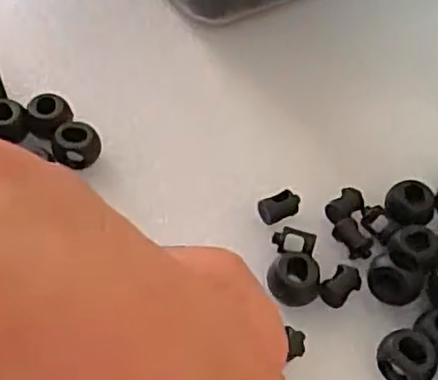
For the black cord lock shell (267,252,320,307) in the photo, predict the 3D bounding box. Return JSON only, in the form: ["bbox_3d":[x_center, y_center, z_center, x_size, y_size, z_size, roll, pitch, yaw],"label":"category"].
[{"bbox_3d":[0.025,0.030,0.216,0.016,0.013,0.012,-1,53,-5],"label":"black cord lock shell"}]

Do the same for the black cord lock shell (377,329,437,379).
[{"bbox_3d":[0.059,0.052,0.206,0.017,0.012,0.016,2,53,-2],"label":"black cord lock shell"}]

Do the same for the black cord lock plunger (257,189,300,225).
[{"bbox_3d":[0.022,0.006,0.238,0.016,0.006,0.008,-18,56,-17],"label":"black cord lock plunger"}]

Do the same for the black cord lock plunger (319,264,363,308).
[{"bbox_3d":[0.041,0.033,0.220,0.015,0.008,0.009,-36,63,-26],"label":"black cord lock plunger"}]

